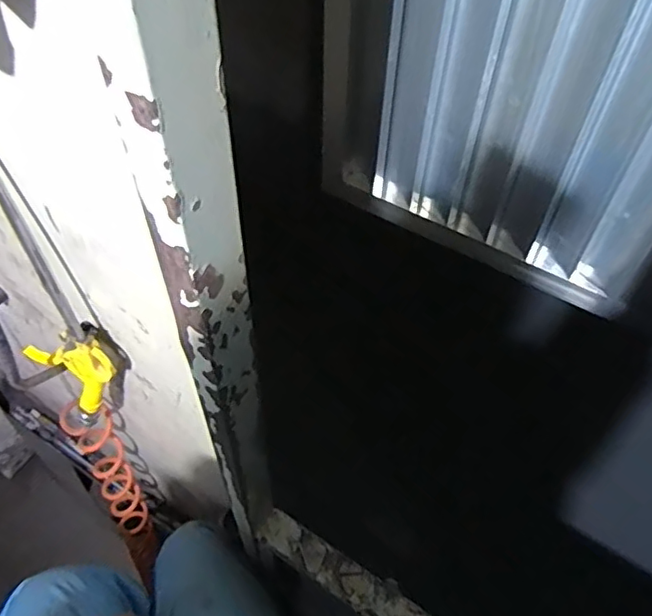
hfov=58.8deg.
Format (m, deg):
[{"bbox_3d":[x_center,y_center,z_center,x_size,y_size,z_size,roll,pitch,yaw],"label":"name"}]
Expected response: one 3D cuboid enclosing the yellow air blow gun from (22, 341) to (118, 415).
[{"bbox_3d":[-0.254,0.064,0.575,0.108,0.116,0.021,18,54,11],"label":"yellow air blow gun"}]

